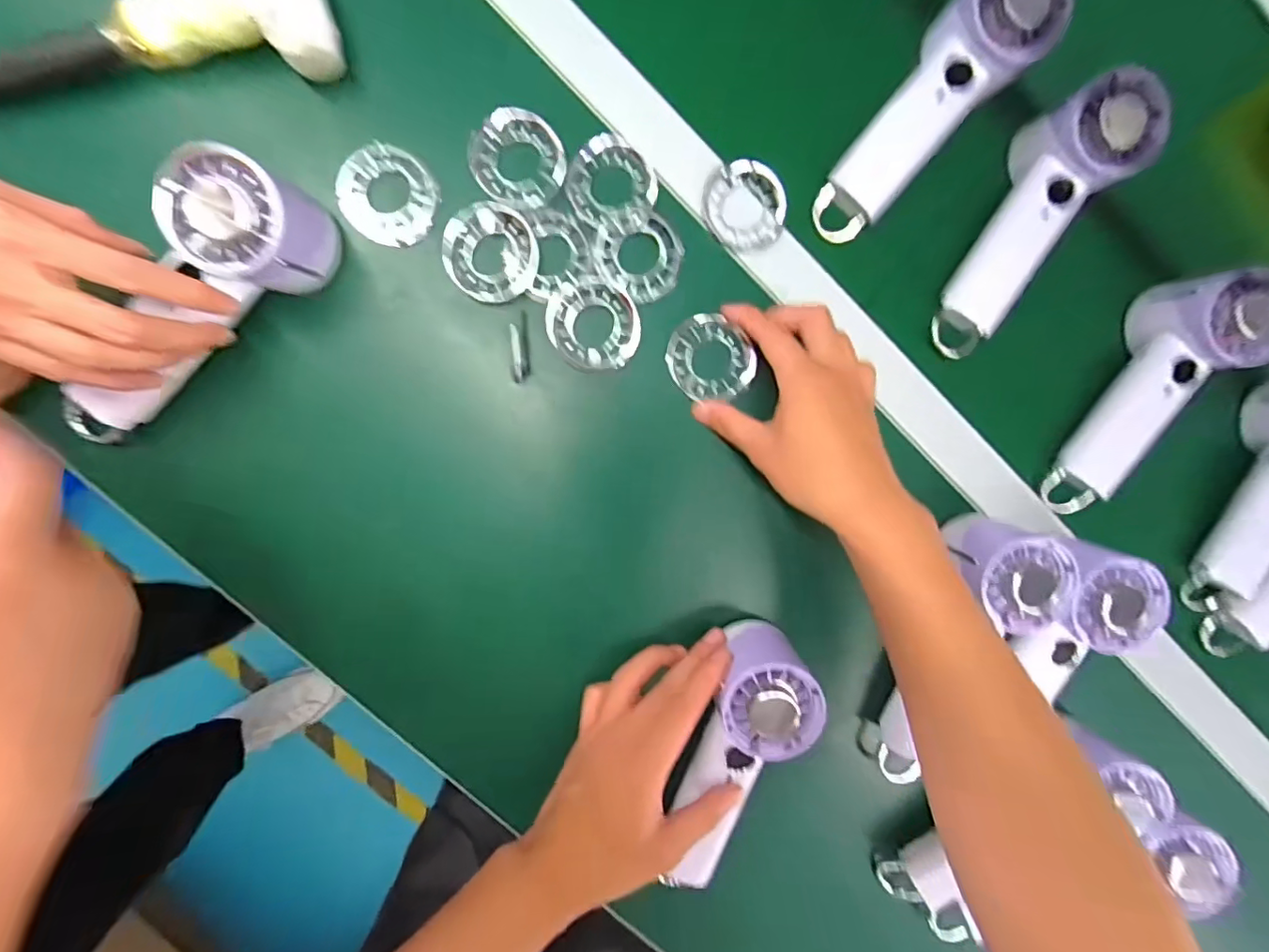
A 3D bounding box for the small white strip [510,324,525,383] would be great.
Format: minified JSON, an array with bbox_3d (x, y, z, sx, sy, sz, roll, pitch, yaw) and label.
[{"bbox_3d":[-0.079,-0.081,0.360,0.007,0.005,0.037,-5,107,-8],"label":"small white strip"}]

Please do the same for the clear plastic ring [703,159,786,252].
[{"bbox_3d":[0.077,-0.188,0.374,0.057,0.015,0.055,0,92,-8],"label":"clear plastic ring"}]

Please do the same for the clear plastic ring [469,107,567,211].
[{"bbox_3d":[-0.076,-0.207,0.356,0.059,0.015,0.059,0,92,-8],"label":"clear plastic ring"}]

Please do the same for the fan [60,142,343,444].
[{"bbox_3d":[-0.265,-0.098,0.327,0.065,0.063,0.201,44,101,-7],"label":"fan"}]

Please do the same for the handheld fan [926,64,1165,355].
[{"bbox_3d":[0.280,-0.181,0.388,0.059,0.054,0.198,28,106,-8],"label":"handheld fan"}]

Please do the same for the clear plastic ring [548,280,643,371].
[{"bbox_3d":[-0.028,-0.101,0.366,0.062,0.011,0.056,7,91,-8],"label":"clear plastic ring"}]

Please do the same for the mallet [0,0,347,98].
[{"bbox_3d":[-0.308,-0.261,0.312,0.253,0.038,0.071,-14,94,-7],"label":"mallet"}]

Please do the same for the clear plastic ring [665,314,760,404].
[{"bbox_3d":[0.053,-0.081,0.377,0.061,0.009,0.055,42,86,-7],"label":"clear plastic ring"}]

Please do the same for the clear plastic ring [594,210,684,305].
[{"bbox_3d":[0.005,-0.149,0.364,0.057,0.007,0.051,39,87,-7],"label":"clear plastic ring"}]

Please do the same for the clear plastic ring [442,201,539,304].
[{"bbox_3d":[-0.094,-0.146,0.352,0.064,0.009,0.058,31,88,-8],"label":"clear plastic ring"}]

